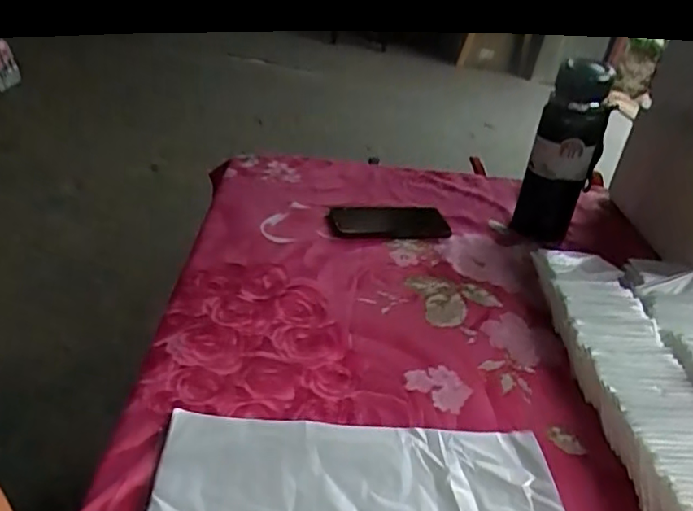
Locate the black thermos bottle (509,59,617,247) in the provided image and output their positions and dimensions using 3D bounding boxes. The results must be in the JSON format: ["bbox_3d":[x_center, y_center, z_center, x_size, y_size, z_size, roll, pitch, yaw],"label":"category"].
[{"bbox_3d":[0.277,-0.123,0.747,0.081,0.243,0.095,17,33,16],"label":"black thermos bottle"}]

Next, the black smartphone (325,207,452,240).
[{"bbox_3d":[0.058,-0.044,0.796,0.160,0.019,0.066,1,32,-9],"label":"black smartphone"}]

